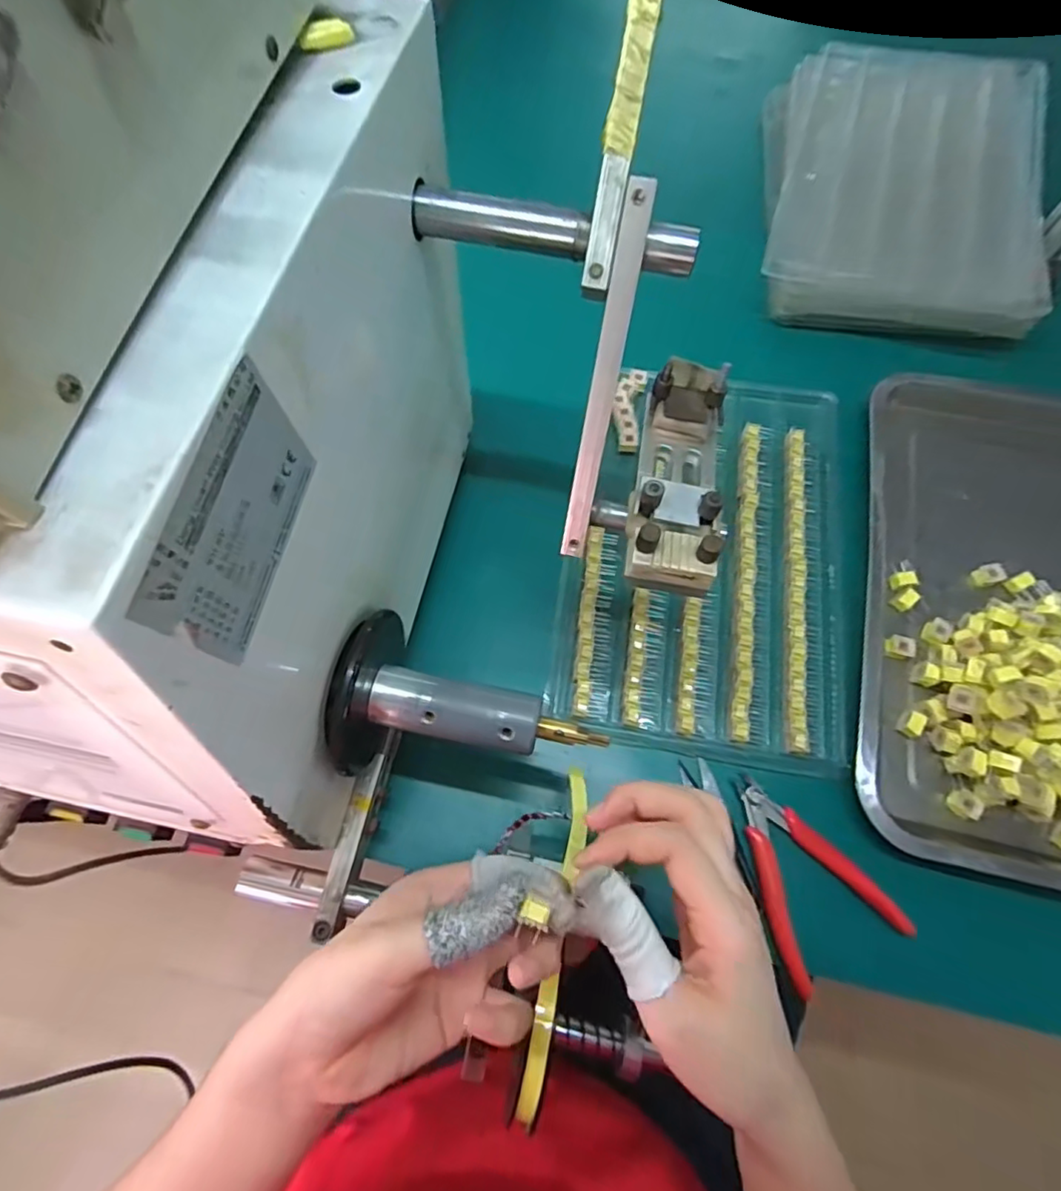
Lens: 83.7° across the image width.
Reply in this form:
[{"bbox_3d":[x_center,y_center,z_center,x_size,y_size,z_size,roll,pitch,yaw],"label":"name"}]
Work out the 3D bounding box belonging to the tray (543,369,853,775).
[{"bbox_3d":[0.140,-0.038,0.462,0.210,0.019,0.310,11,70,3],"label":"tray"}]

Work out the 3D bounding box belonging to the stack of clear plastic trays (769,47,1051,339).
[{"bbox_3d":[0.349,-0.390,0.566,0.234,0.065,0.348,10,70,3],"label":"stack of clear plastic trays"}]

